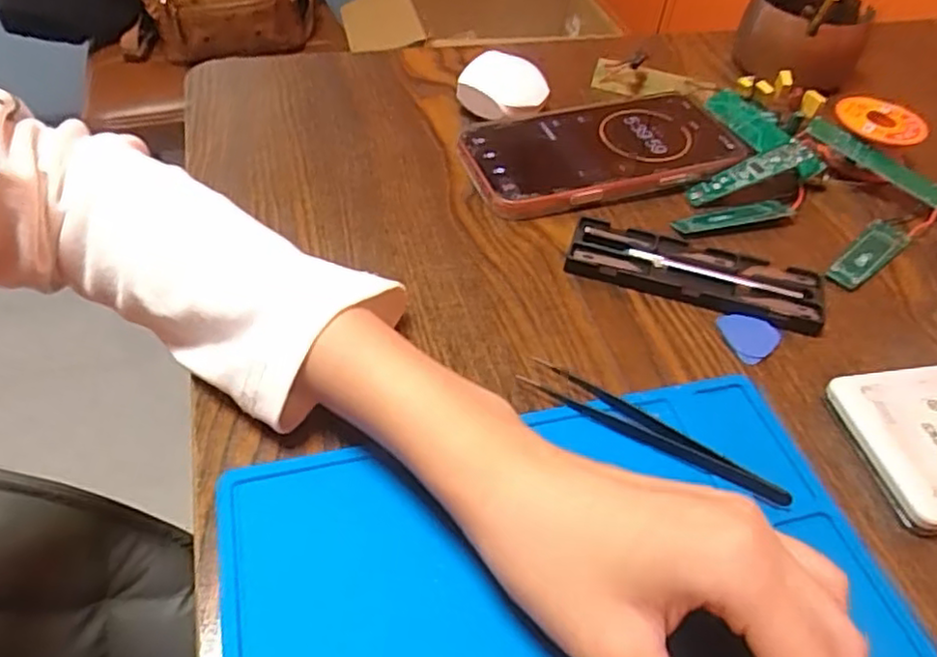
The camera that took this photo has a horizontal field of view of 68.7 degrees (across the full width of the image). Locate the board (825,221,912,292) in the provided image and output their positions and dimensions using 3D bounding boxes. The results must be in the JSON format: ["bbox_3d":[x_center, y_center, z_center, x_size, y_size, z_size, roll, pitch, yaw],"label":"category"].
[{"bbox_3d":[0.221,-0.041,0.377,0.021,0.004,0.072,37,55,26],"label":"board"}]

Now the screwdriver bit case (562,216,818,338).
[{"bbox_3d":[0.115,-0.029,0.352,0.125,0.009,0.040,16,48,9],"label":"screwdriver bit case"}]

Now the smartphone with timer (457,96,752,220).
[{"bbox_3d":[0.080,-0.108,0.417,0.164,0.016,0.084,-13,50,-16],"label":"smartphone with timer"}]

